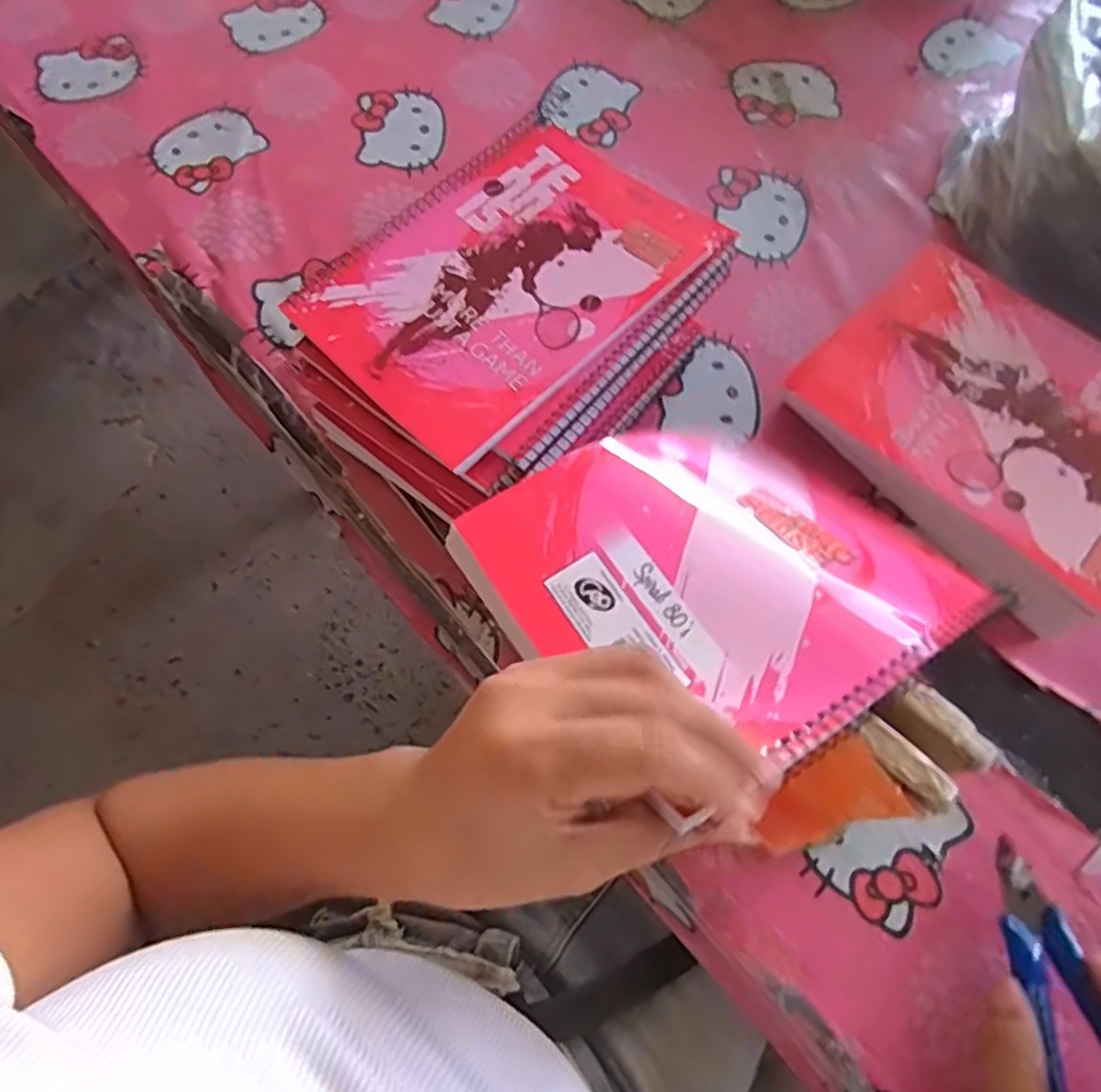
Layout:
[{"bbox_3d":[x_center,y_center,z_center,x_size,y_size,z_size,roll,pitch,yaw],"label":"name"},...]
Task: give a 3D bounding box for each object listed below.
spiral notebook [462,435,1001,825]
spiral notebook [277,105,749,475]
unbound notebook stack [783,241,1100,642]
[{"bbox_3d":[0.073,0.010,0.287,0.176,0.026,0.146,-27,64,-22],"label":"spiral notebook"},{"bbox_3d":[-0.024,-0.155,0.393,0.212,0.007,0.147,-43,74,-15],"label":"spiral notebook"},{"bbox_3d":[0.255,-0.065,0.402,0.170,0.047,0.205,-42,74,-15],"label":"unbound notebook stack"}]

